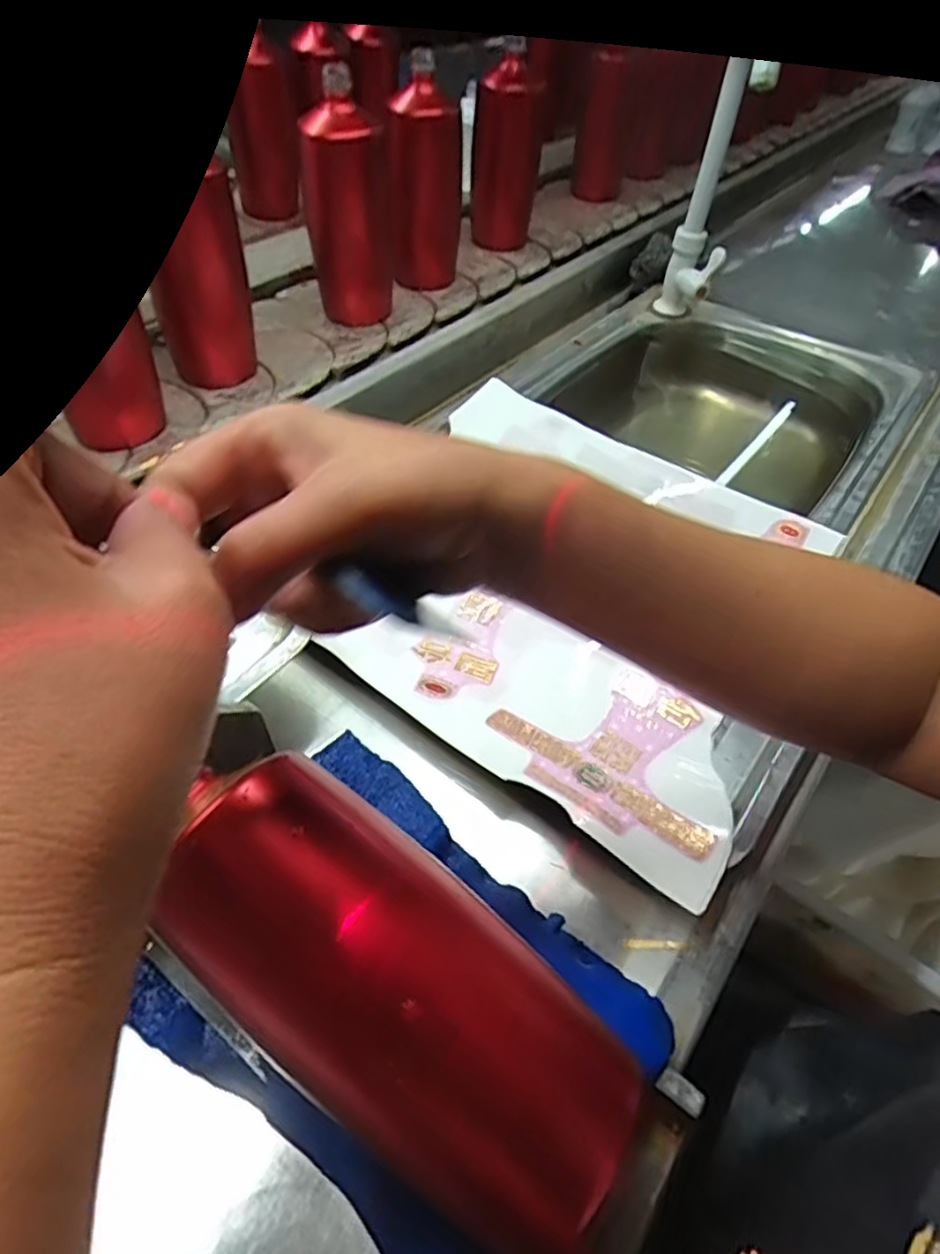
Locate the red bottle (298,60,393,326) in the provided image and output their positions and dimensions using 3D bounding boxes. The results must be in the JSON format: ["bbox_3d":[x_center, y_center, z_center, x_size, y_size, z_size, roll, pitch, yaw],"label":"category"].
[{"bbox_3d":[-0.124,-0.419,0.684,0.083,0.189,0.076,-1,49,-5],"label":"red bottle"}]

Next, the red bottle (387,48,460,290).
[{"bbox_3d":[-0.047,-0.486,0.745,0.066,0.199,0.085,6,49,1],"label":"red bottle"}]

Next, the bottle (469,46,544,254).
[{"bbox_3d":[0.046,-0.589,0.863,0.084,0.176,0.065,6,49,1],"label":"bottle"}]

